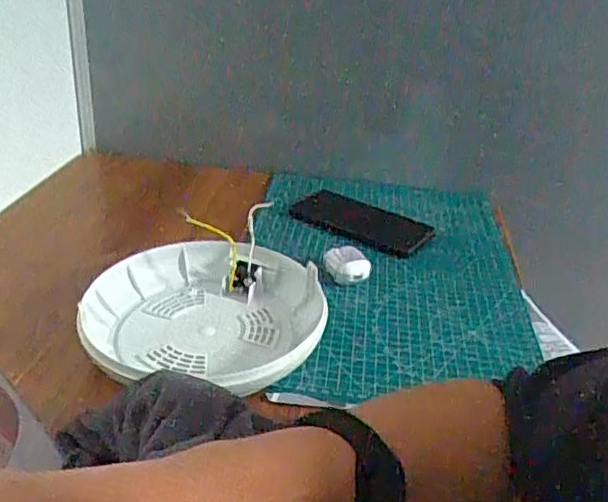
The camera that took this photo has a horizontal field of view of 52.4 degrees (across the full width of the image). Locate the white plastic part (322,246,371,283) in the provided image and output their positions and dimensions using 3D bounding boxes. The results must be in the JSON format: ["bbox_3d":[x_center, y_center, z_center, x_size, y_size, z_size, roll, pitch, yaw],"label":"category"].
[{"bbox_3d":[0.043,0.014,0.624,0.045,0.029,0.031,5,30,0],"label":"white plastic part"}]

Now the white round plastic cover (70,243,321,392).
[{"bbox_3d":[-0.086,0.050,0.528,0.199,0.041,0.190,4,30,-2],"label":"white round plastic cover"}]

